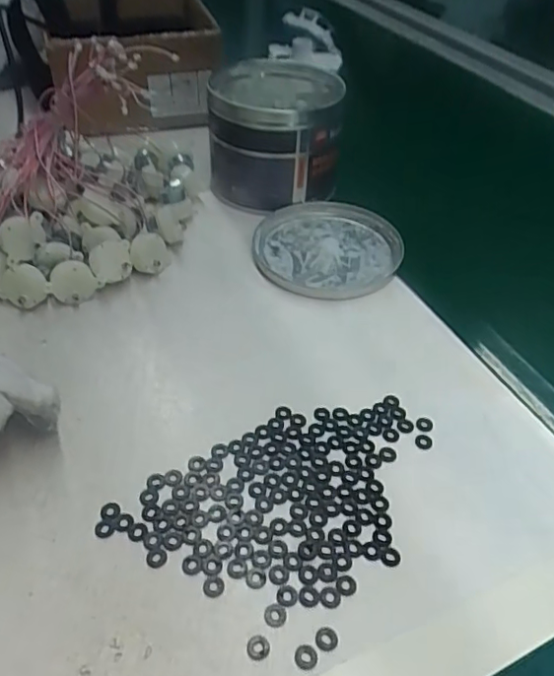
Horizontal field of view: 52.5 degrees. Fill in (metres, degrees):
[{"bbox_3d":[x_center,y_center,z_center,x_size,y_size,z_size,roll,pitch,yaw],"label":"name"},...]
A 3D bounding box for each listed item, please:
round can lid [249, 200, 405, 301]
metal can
[{"bbox_3d":[0.046,-0.082,0.506,0.131,0.015,0.131,1,44,-1],"label":"round can lid"},{"bbox_3d":[-0.002,-0.201,0.567,0.123,0.109,0.153,2,44,0],"label":"metal can"}]

